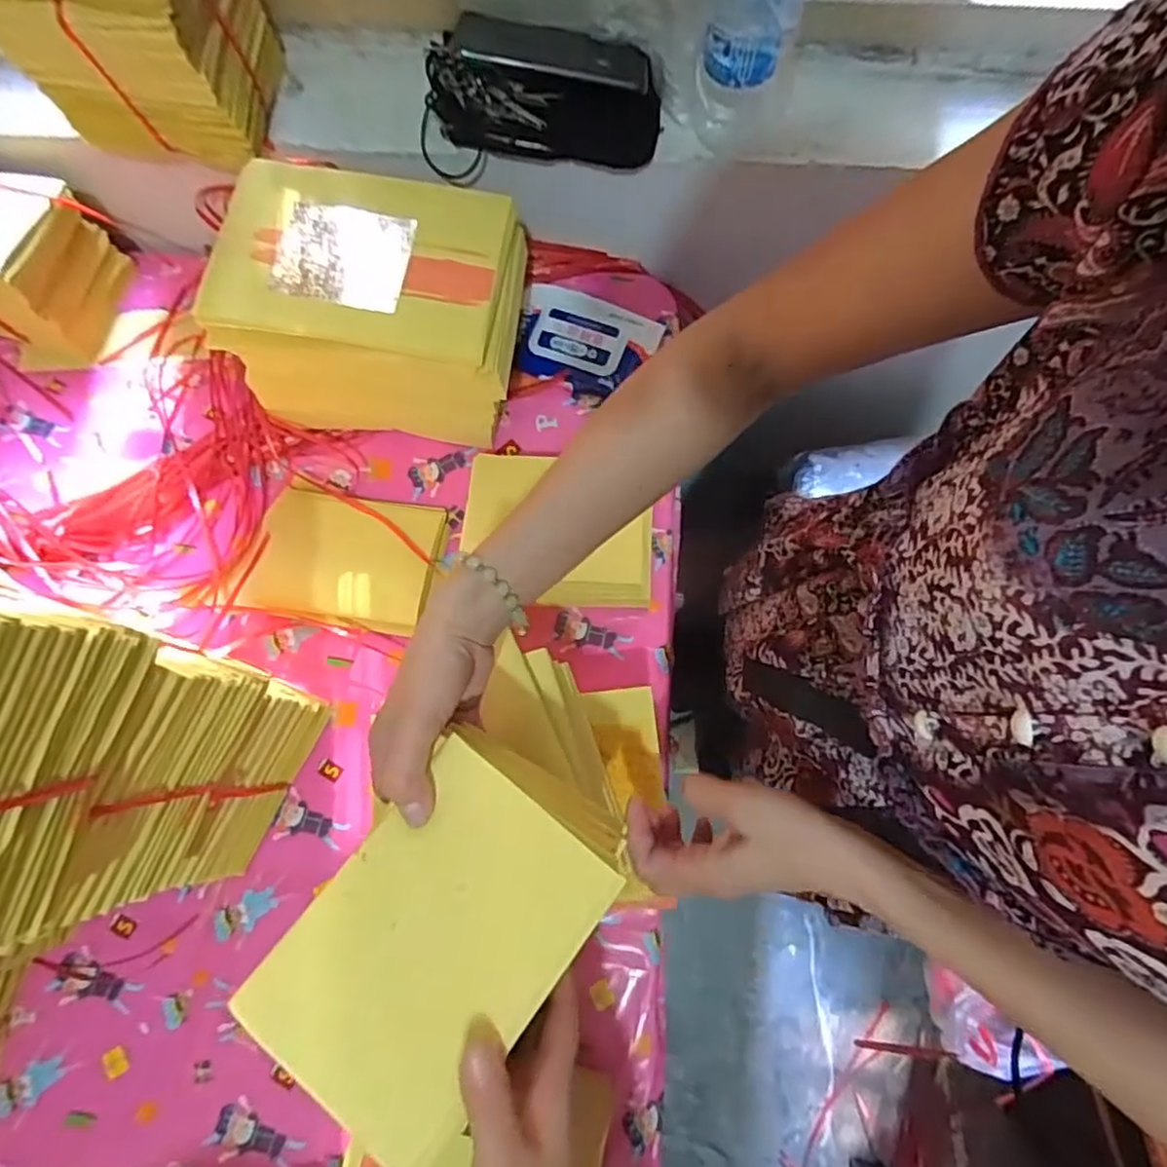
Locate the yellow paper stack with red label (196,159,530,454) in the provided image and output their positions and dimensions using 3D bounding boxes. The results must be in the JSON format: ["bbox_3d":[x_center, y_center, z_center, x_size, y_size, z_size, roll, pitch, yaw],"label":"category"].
[{"bbox_3d":[-0.184,-0.255,0.611,0.247,0.156,0.166,6,76,2],"label":"yellow paper stack with red label"}]

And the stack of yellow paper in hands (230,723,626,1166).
[{"bbox_3d":[-0.068,0.173,0.326,0.123,0.039,0.166,36,79,9],"label":"stack of yellow paper in hands"}]

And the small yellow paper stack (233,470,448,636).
[{"bbox_3d":[-0.229,-0.029,0.636,0.168,0.020,0.134,10,74,-4],"label":"small yellow paper stack"}]

